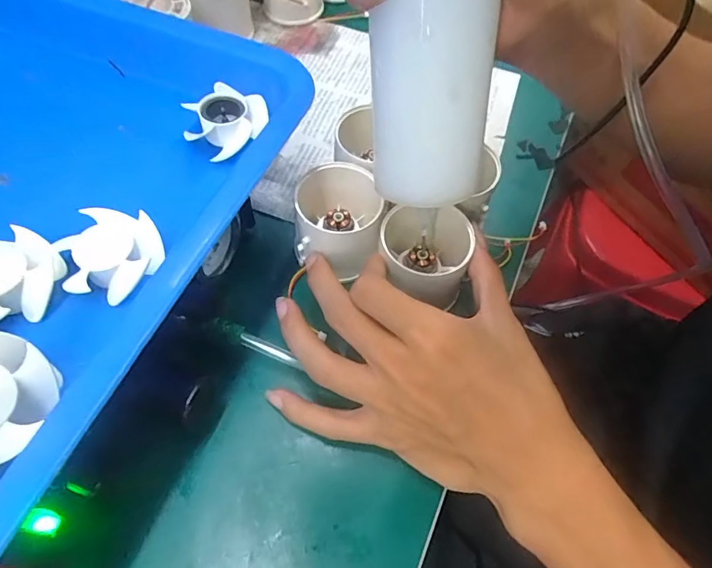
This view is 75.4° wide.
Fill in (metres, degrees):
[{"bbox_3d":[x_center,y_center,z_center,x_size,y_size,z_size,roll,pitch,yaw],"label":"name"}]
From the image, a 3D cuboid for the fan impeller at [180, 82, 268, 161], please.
[{"bbox_3d":[-0.068,-0.086,0.245,0.038,0.015,0.037,29,62,14],"label":"fan impeller"}]

